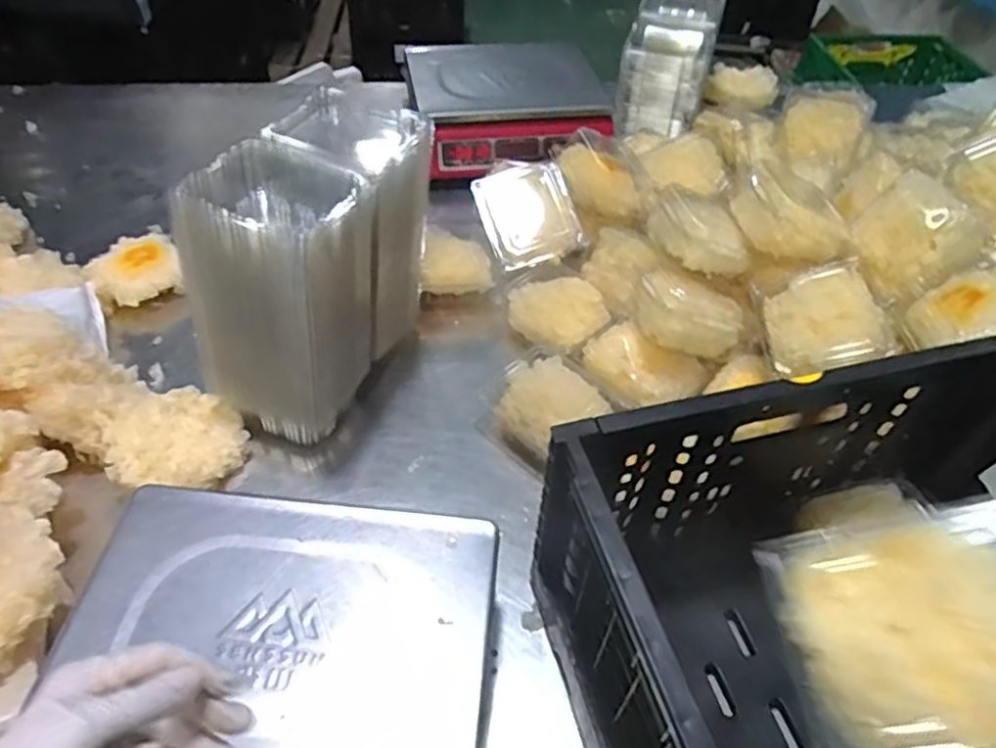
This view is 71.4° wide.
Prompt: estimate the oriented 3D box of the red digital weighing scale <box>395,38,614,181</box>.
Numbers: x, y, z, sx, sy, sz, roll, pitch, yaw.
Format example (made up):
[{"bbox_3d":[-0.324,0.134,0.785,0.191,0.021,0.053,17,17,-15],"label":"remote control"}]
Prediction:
[{"bbox_3d":[0.022,-0.436,1.100,0.311,0.095,0.265,-11,50,-12],"label":"red digital weighing scale"}]

